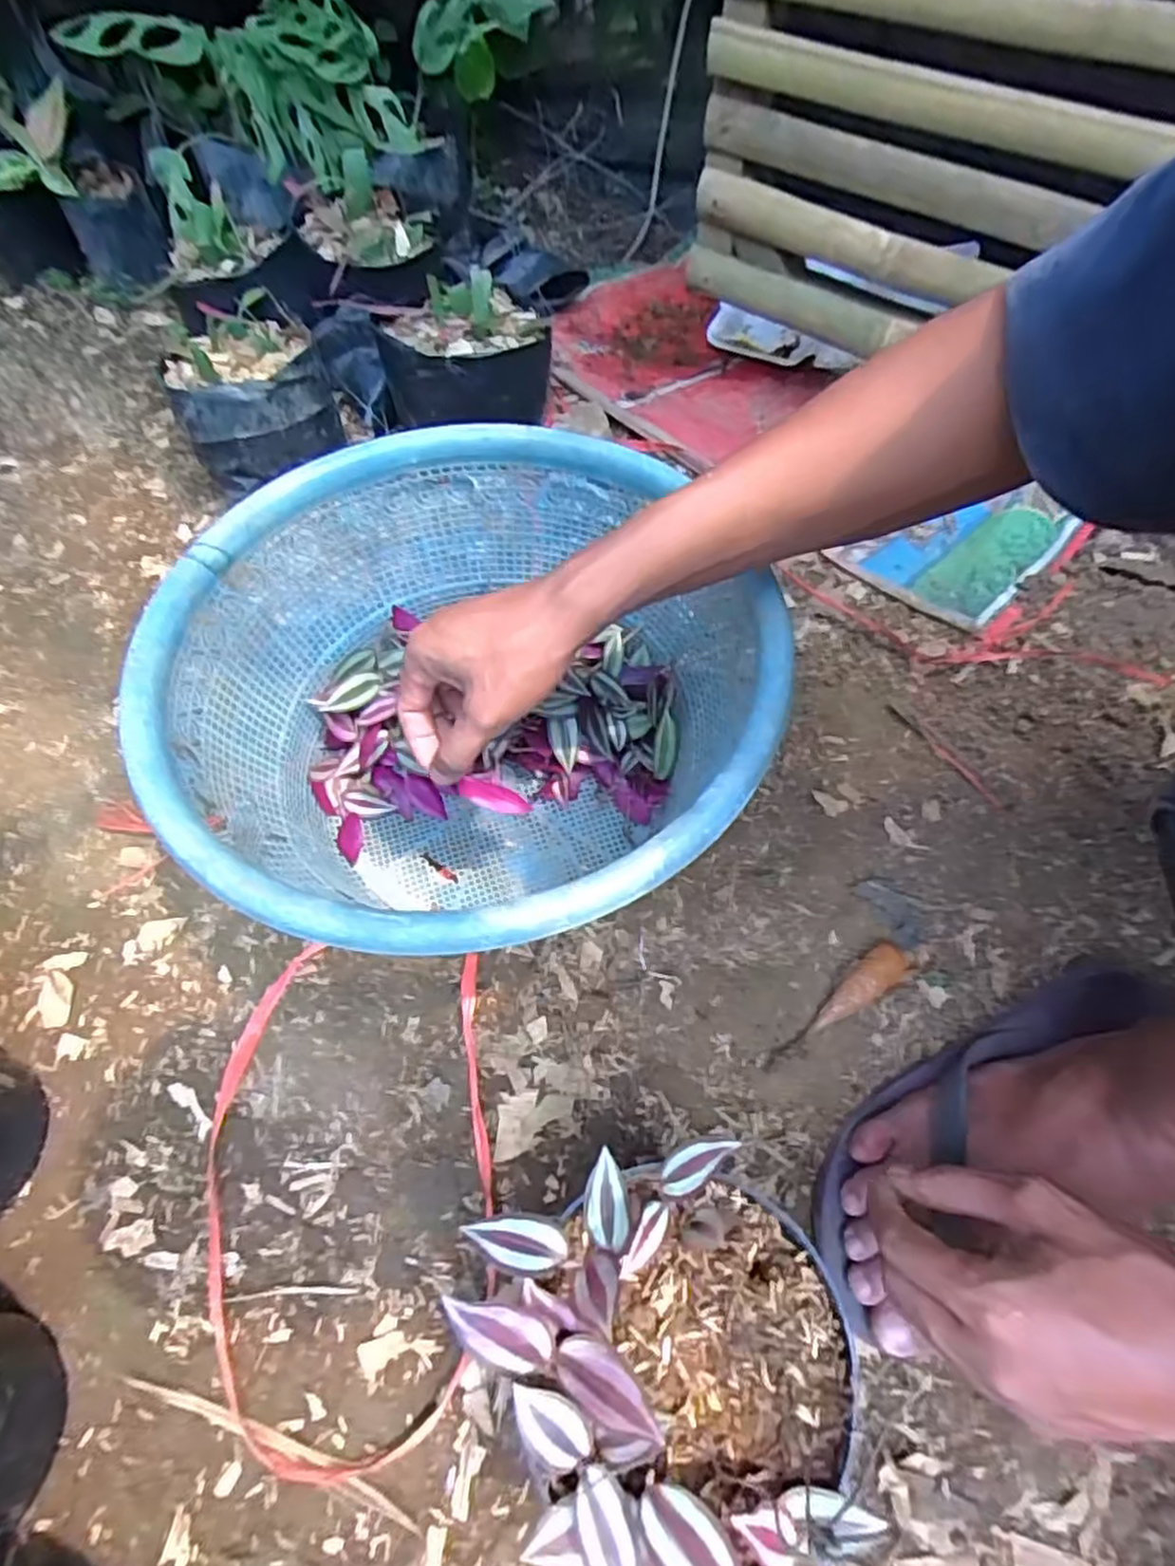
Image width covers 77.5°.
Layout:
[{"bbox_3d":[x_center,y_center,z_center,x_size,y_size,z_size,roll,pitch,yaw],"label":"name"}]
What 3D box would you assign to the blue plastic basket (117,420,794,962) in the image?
[{"bbox_3d":[-0.074,-0.039,0.490,0.357,0.194,0.356,-6,59,-6],"label":"blue plastic basket"}]

